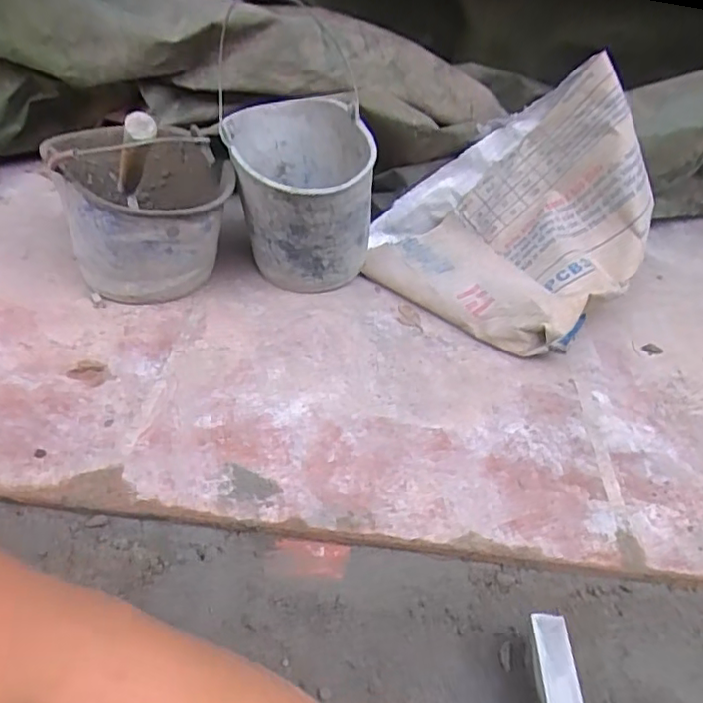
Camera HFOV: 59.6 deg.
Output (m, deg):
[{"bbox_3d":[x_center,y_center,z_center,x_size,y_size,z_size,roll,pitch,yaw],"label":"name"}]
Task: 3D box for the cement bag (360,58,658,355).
[{"bbox_3d":[0.237,-0.216,0.872,0.346,0.240,0.367,-28,49,-34],"label":"cement bag"}]

